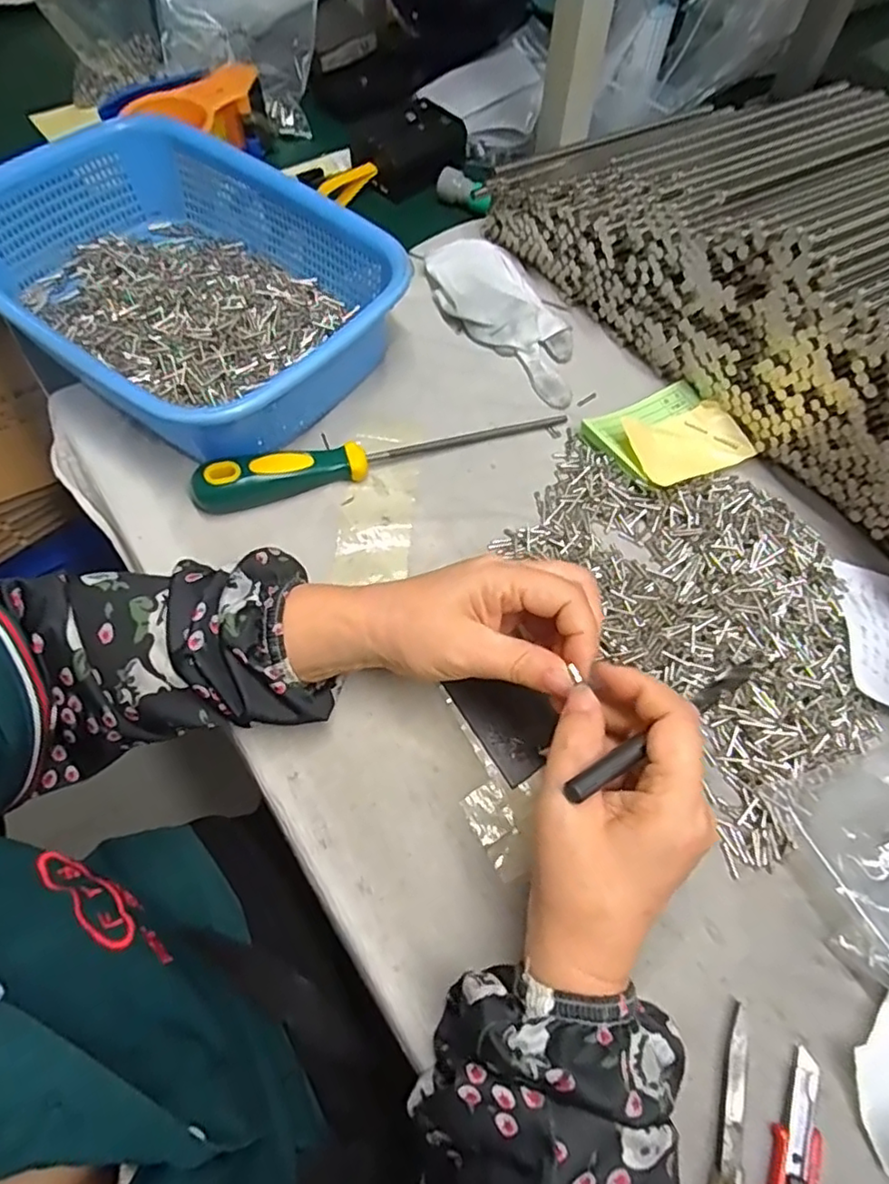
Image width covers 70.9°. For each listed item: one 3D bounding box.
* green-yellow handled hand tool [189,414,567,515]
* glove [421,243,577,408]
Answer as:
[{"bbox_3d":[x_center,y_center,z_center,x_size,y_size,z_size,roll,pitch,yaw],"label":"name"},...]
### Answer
[{"bbox_3d":[-0.037,-0.095,0.410,0.246,0.031,0.021,-17,66,-11],"label":"green-yellow handled hand tool"},{"bbox_3d":[0.049,-0.207,0.477,0.075,0.033,0.163,-23,67,-14],"label":"glove"}]

